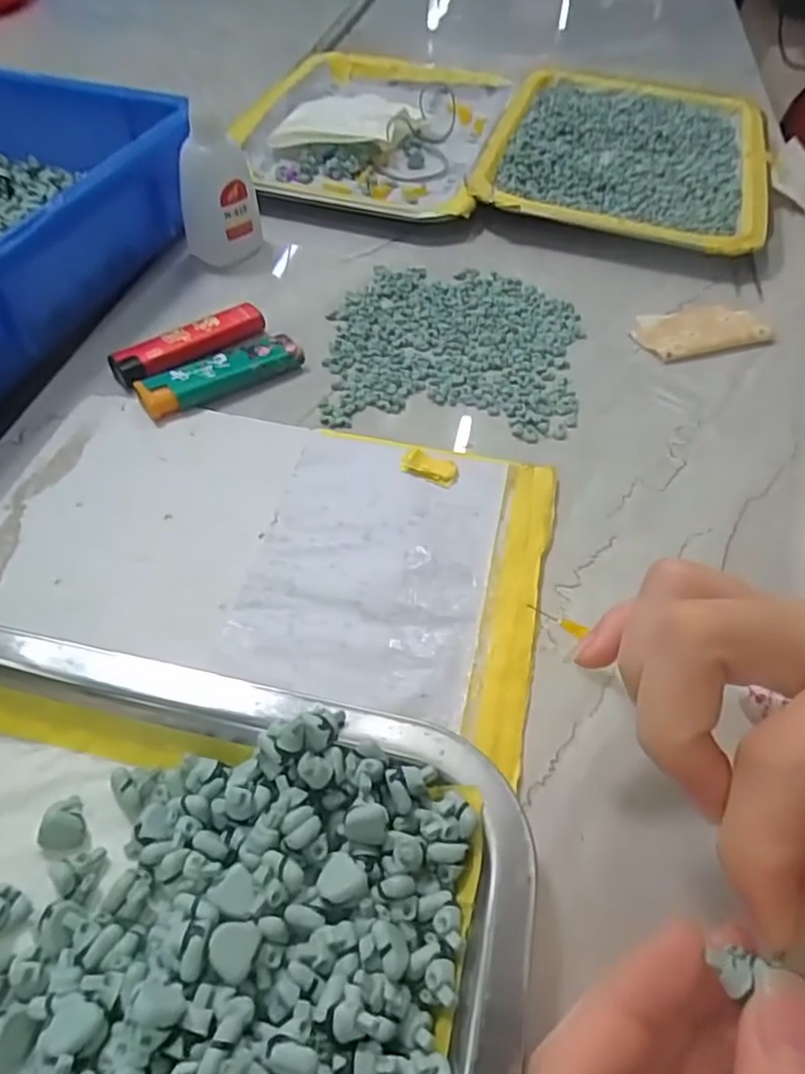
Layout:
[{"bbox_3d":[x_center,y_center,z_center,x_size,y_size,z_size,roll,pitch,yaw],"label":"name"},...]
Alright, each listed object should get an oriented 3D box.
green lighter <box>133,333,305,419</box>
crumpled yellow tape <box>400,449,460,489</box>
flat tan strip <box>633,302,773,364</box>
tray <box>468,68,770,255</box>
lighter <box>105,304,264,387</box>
[{"bbox_3d":[-0.086,-0.078,0.326,0.079,0.011,0.023,-28,58,-24],"label":"green lighter"},{"bbox_3d":[0.012,-0.030,0.291,0.024,0.005,0.012,18,52,11],"label":"crumpled yellow tape"},{"bbox_3d":[0.159,-0.112,0.364,0.071,0.004,0.042,-13,53,-14],"label":"flat tan strip"},{"bbox_3d":[0.160,-0.275,0.486,0.184,0.021,0.257,14,51,8],"label":"tray"},{"bbox_3d":[-0.107,-0.098,0.341,0.079,0.009,0.021,-31,59,-26],"label":"lighter"}]

